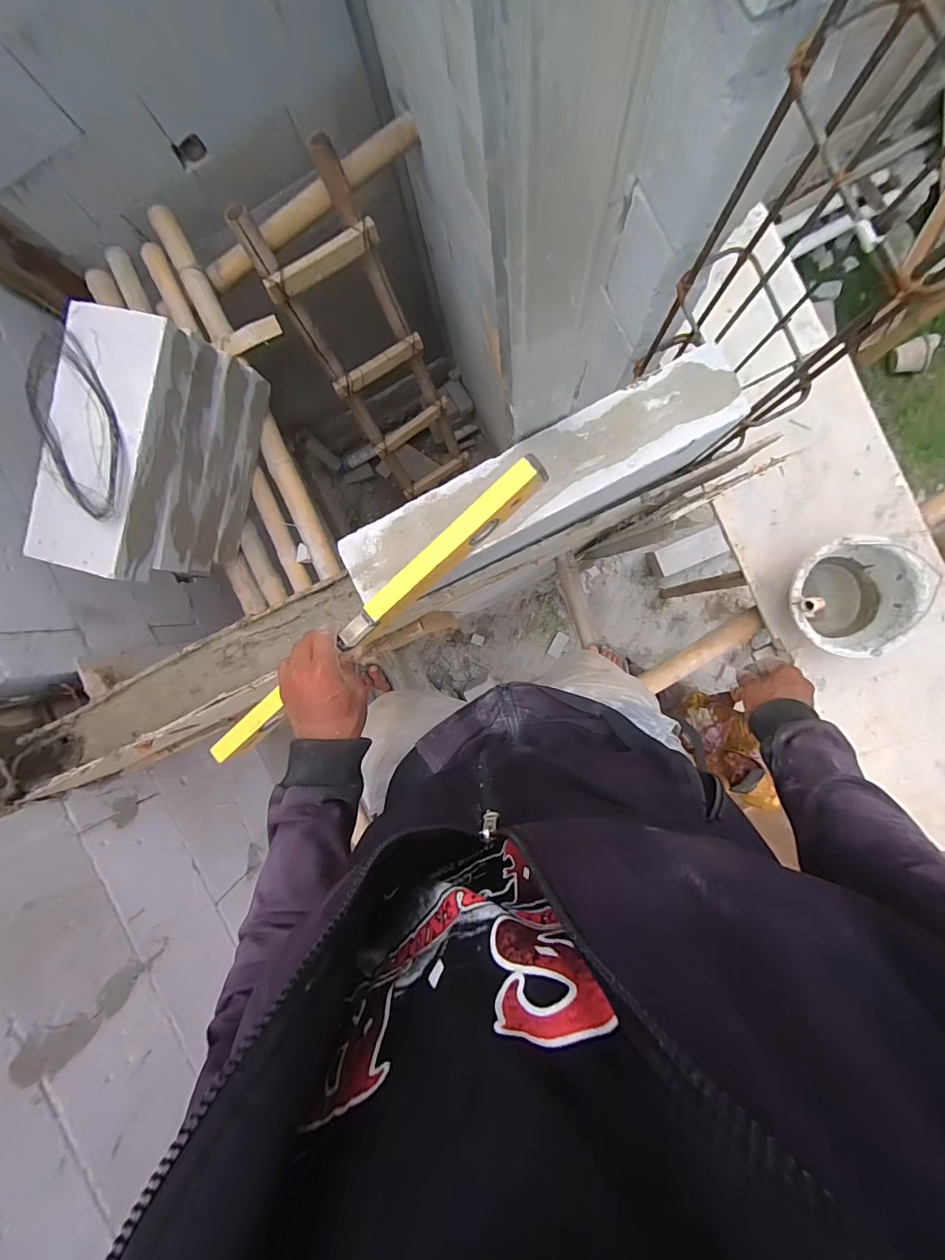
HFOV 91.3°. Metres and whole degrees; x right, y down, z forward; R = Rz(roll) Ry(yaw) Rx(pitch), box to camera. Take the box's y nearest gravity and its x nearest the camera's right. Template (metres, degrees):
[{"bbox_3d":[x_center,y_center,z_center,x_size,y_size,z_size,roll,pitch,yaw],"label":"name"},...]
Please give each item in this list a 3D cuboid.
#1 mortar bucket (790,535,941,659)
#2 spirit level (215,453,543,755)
[{"bbox_3d":[0.809,-0.073,1.030,0.239,0.166,0.238,0,93,5],"label":"mortar bucket"},{"bbox_3d":[-0.111,-0.006,0.472,0.458,0.040,0.027,-39,88,14],"label":"spirit level"}]

